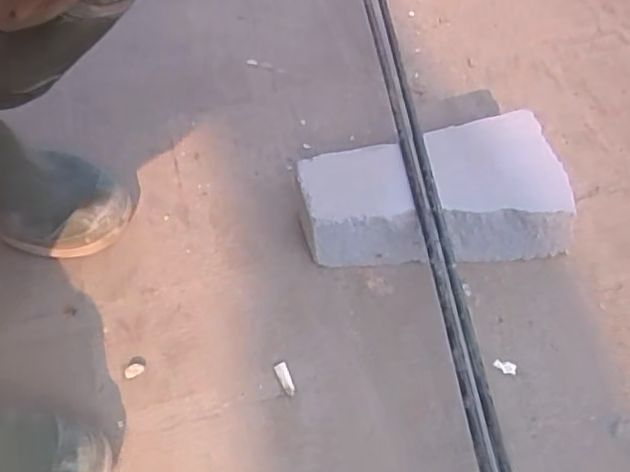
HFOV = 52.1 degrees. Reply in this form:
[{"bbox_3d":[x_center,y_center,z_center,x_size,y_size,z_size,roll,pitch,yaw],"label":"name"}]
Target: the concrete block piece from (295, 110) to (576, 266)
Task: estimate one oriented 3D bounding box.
[{"bbox_3d":[0.103,-0.041,0.607,0.233,0.086,0.117,-2,55,0],"label":"concrete block piece"}]

